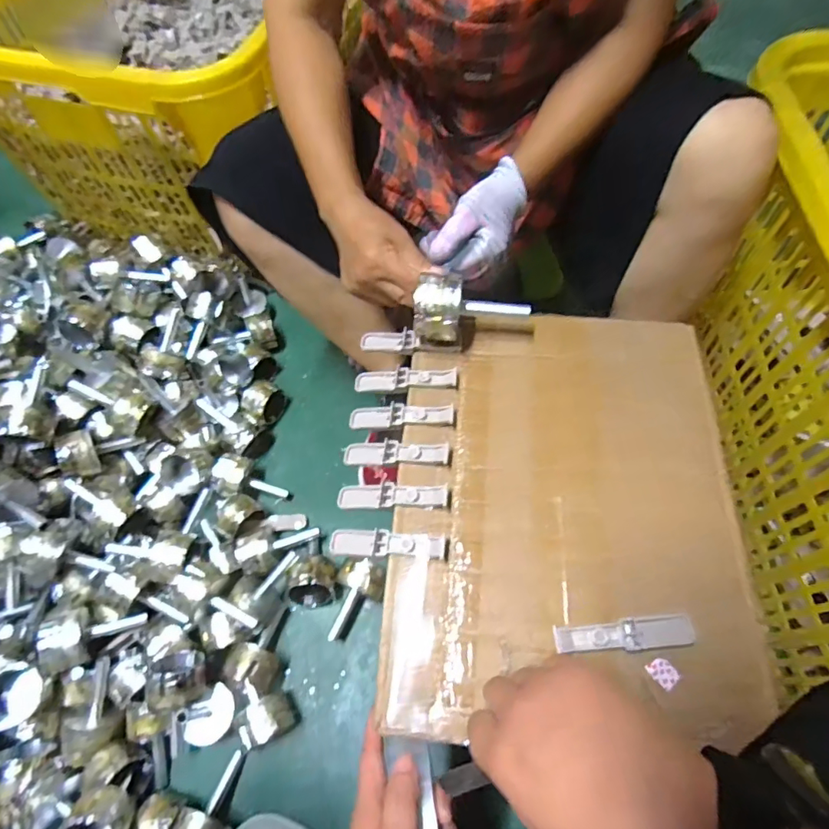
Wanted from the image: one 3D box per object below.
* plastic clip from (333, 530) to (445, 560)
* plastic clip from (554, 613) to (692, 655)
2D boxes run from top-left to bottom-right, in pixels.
[{"bbox_3d":[-0.023,0.105,0.409,0.098,0.008,0.020,-1,61,16],"label":"plastic clip"},{"bbox_3d":[0.152,0.159,0.361,0.101,0.012,0.021,-6,62,-1],"label":"plastic clip"}]

